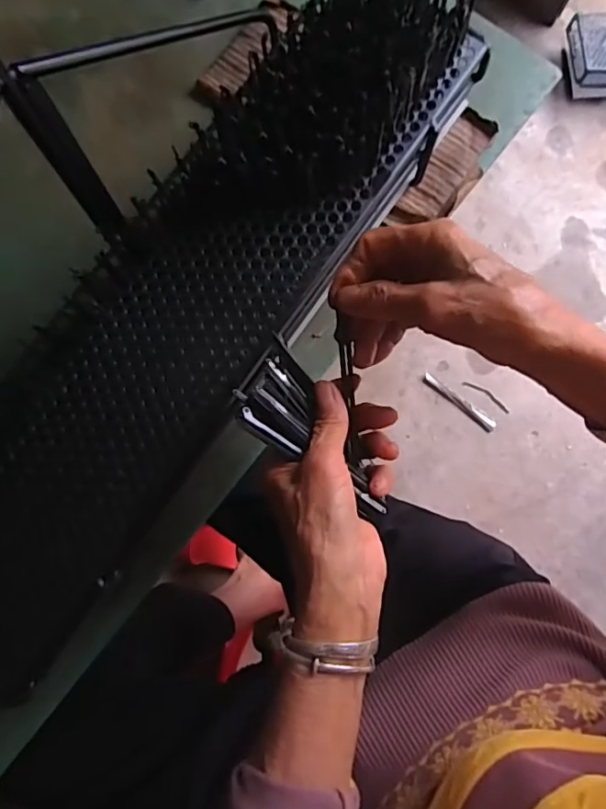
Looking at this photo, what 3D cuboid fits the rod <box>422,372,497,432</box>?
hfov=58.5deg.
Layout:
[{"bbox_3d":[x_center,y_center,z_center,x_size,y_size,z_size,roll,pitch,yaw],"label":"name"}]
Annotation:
[{"bbox_3d":[0.317,-0.004,1.101,0.172,0.006,0.027,37,81,5],"label":"rod"}]

